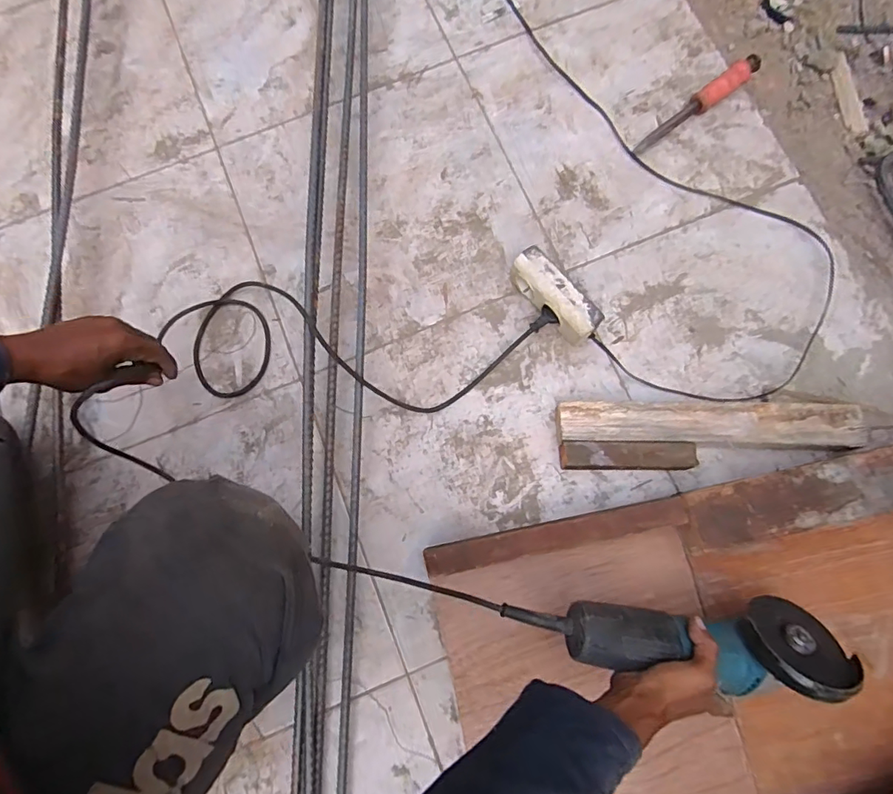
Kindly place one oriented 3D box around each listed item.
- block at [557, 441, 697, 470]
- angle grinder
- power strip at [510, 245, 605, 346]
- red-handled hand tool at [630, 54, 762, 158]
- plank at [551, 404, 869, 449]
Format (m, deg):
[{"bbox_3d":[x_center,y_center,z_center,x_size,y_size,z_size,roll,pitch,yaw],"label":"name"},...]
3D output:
[{"bbox_3d":[0.223,0.075,0.632,0.158,0.045,0.033,0,77,2],"label":"block"},{"bbox_3d":[0.235,0.242,0.511,0.331,0.070,0.086,5,77,0],"label":"angle grinder"},{"bbox_3d":[0.141,-0.128,0.672,0.049,0.063,0.134,-36,78,-7],"label":"power strip"},{"bbox_3d":[0.374,-0.433,0.747,0.237,0.036,0.025,-37,79,-7],"label":"red-handled hand tool"},{"bbox_3d":[0.326,0.037,0.643,0.364,0.036,0.051,1,77,2],"label":"plank"}]

